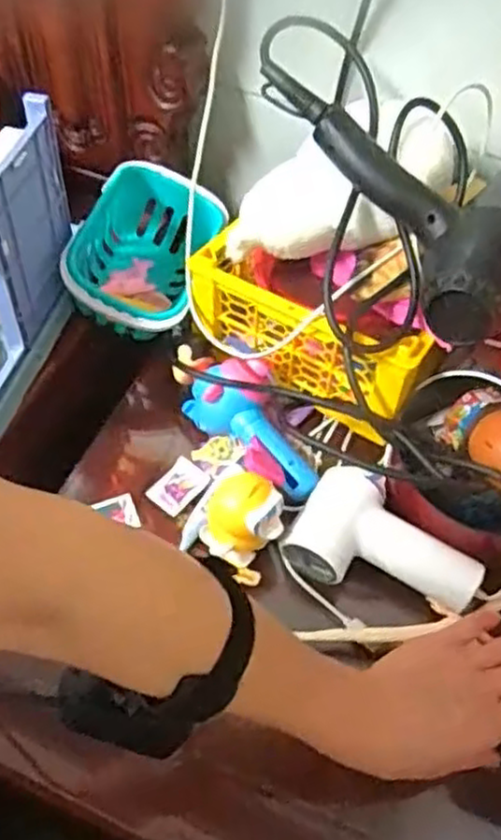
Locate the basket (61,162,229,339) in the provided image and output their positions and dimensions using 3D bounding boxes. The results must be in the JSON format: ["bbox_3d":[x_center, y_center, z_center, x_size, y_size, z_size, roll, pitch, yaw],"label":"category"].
[{"bbox_3d":[-0.102,-0.160,0.707,0.114,0.105,0.176,12,56,8],"label":"basket"}]

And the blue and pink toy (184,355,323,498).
[{"bbox_3d":[0.007,0.009,0.632,0.073,0.049,0.141,-28,60,-19],"label":"blue and pink toy"}]

